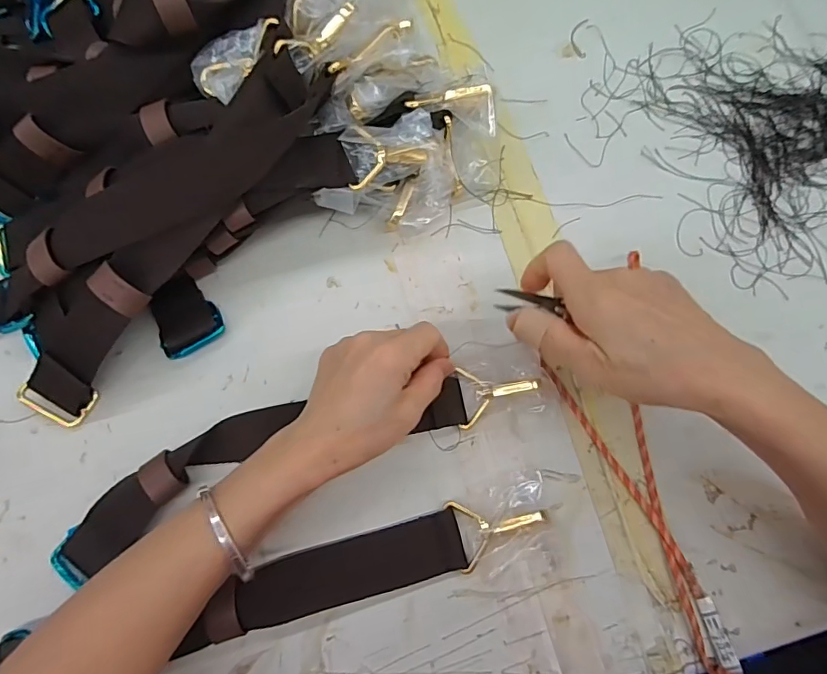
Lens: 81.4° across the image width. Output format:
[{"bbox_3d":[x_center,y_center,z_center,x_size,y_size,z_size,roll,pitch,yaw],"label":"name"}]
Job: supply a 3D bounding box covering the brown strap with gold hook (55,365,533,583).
[{"bbox_3d":[-0.073,0.073,0.310,0.309,0.024,0.065,-16,76,-7],"label":"brown strap with gold hook"}]

